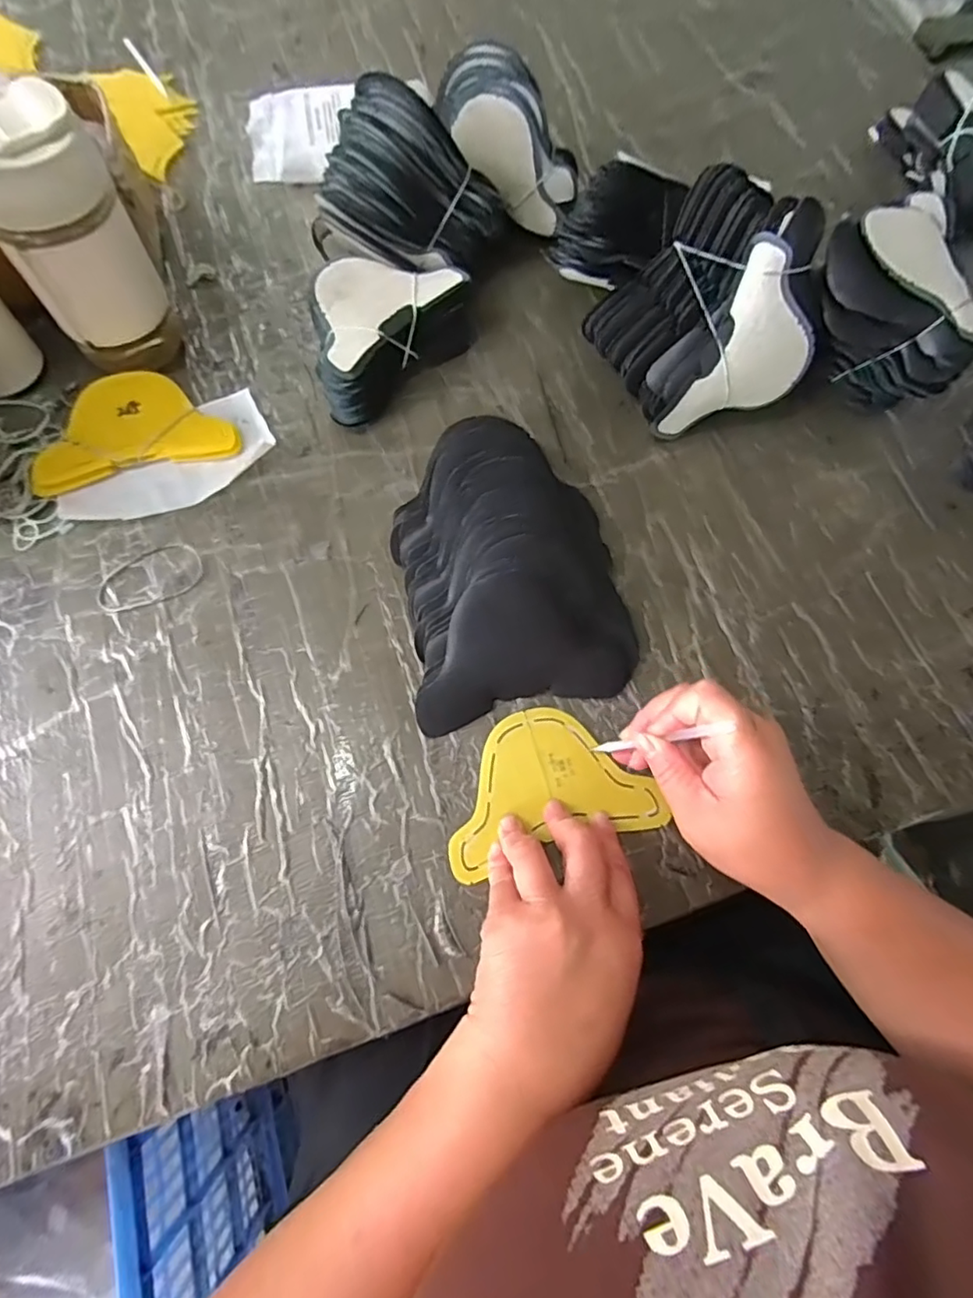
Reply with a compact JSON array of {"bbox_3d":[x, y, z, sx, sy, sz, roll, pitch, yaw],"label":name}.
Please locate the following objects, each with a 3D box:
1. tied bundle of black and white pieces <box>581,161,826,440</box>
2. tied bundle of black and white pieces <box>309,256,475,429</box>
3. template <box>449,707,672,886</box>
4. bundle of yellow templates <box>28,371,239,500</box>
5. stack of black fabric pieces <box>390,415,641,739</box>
[{"bbox_3d":[0.165,-0.257,0.437,0.120,0.122,0.149,-25,73,-11],"label":"tied bundle of black and white pieces"},{"bbox_3d":[-0.087,-0.257,0.464,0.096,0.049,0.144,43,74,13],"label":"tied bundle of black and white pieces"},{"bbox_3d":[0.036,0.084,0.368,0.131,0.005,0.088,-14,69,-7],"label":"template"},{"bbox_3d":[-0.268,-0.171,0.442,0.140,0.015,0.091,-16,73,-8],"label":"bundle of yellow templates"},{"bbox_3d":[0.016,-0.061,0.392,0.149,0.054,0.201,-9,71,-5],"label":"stack of black fabric pieces"}]

